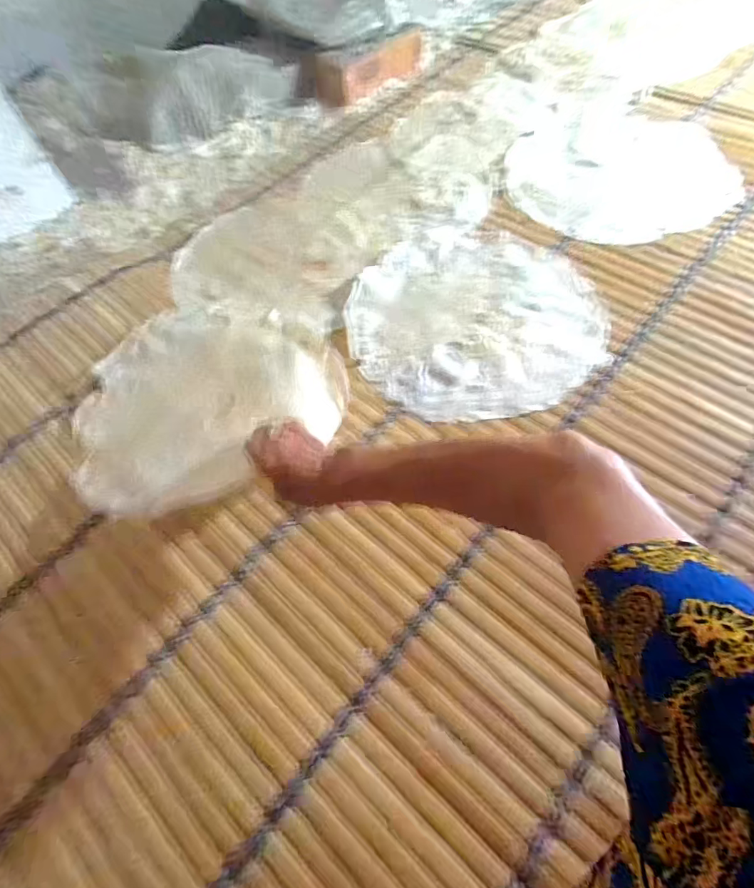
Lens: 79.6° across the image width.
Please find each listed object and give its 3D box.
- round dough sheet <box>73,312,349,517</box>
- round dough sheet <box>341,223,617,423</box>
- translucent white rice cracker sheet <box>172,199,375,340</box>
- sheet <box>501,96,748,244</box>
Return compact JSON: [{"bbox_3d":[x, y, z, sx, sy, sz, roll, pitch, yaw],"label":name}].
[{"bbox_3d":[-0.223,-0.073,0.578,0.325,0.045,0.298,-2,62,3],"label":"round dough sheet"},{"bbox_3d":[0.135,-0.189,0.640,0.343,0.008,0.349,-2,62,3],"label":"round dough sheet"},{"bbox_3d":[-0.168,-0.303,0.732,0.302,0.011,0.290,13,60,12],"label":"translucent white rice cracker sheet"},{"bbox_3d":[0.414,-0.476,0.772,0.367,0.009,0.353,-2,62,3],"label":"sheet"}]

